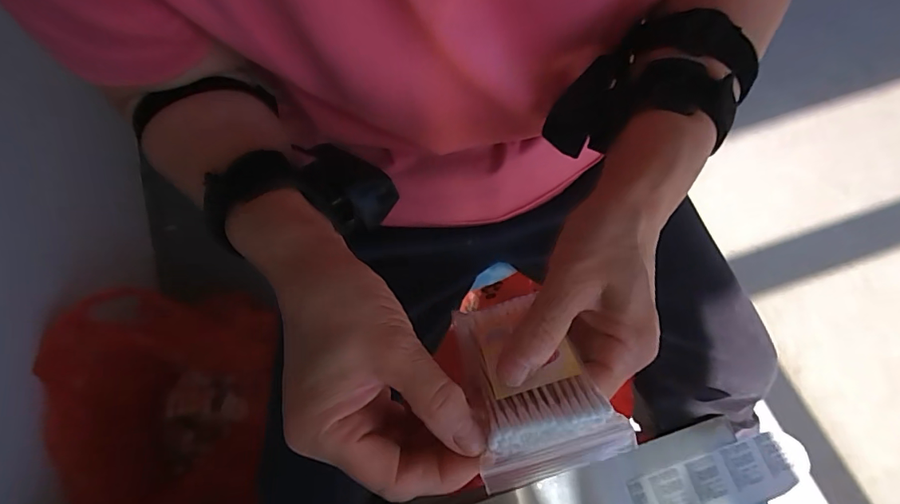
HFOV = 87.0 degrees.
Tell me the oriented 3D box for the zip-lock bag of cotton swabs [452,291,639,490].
[{"bbox_3d":[0.037,0.059,0.219,0.061,0.016,0.085,-18,45,3],"label":"zip-lock bag of cotton swabs"}]

